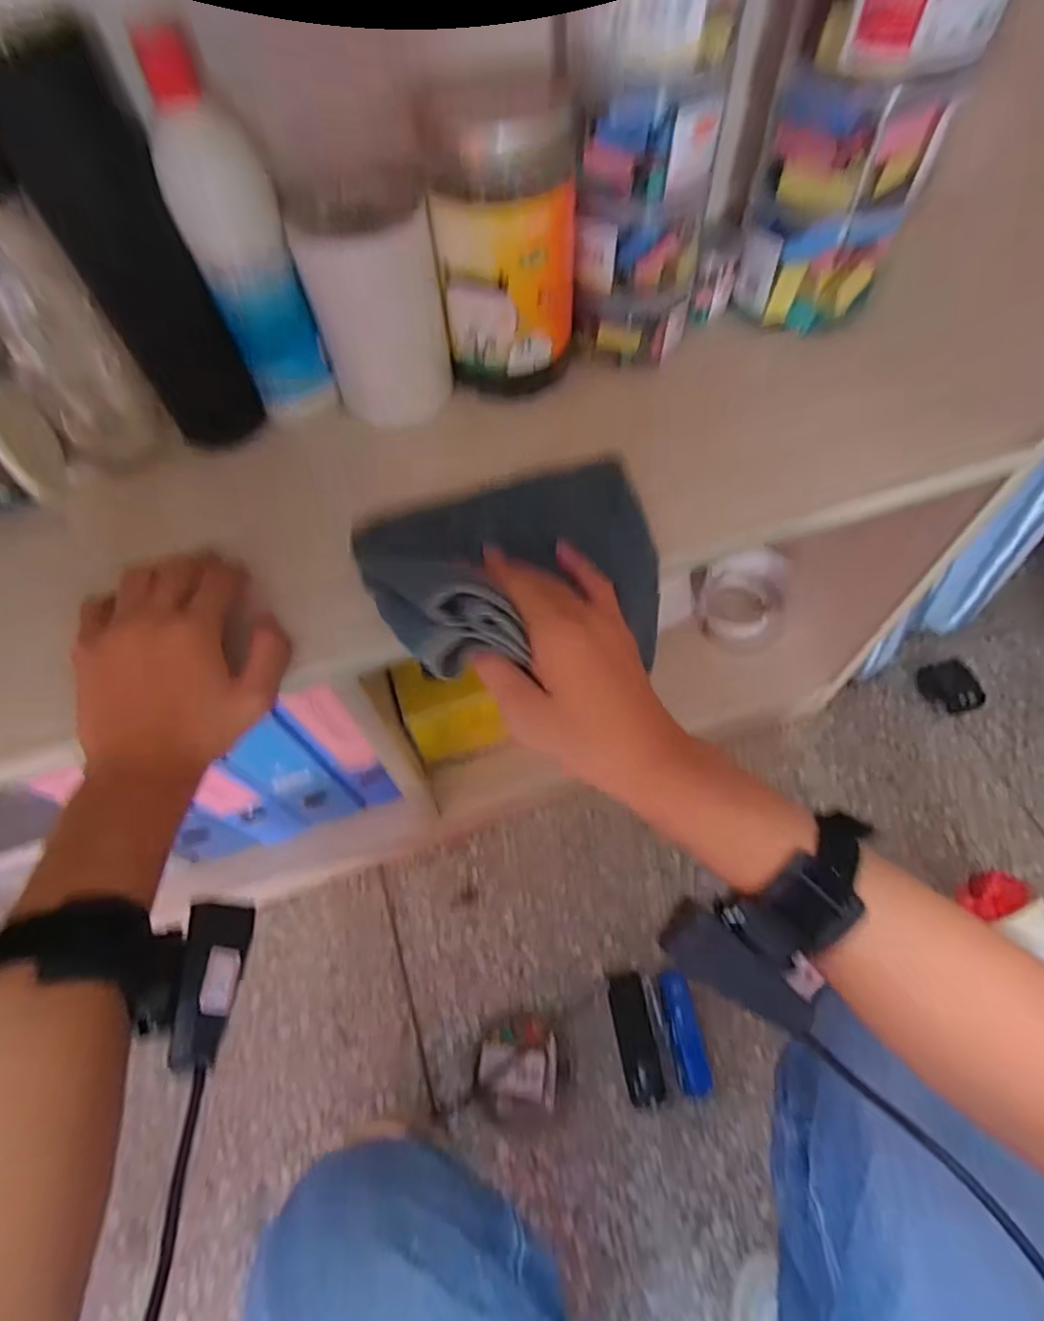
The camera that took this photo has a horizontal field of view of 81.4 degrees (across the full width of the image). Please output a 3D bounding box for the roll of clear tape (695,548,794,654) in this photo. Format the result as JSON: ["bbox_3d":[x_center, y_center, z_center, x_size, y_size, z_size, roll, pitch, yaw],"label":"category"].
[{"bbox_3d":[0.287,-0.082,0.784,0.110,0.056,0.129,26,66,15],"label":"roll of clear tape"}]

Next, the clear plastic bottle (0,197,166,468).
[{"bbox_3d":[-0.304,-0.208,0.381,0.052,0.192,0.068,36,69,19],"label":"clear plastic bottle"}]

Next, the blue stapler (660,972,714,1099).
[{"bbox_3d":[0.180,0.409,0.669,0.036,0.025,0.115,-9,64,-5],"label":"blue stapler"}]

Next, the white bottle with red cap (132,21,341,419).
[{"bbox_3d":[-0.177,-0.257,0.392,0.058,0.199,0.046,-22,63,-9],"label":"white bottle with red cap"}]

